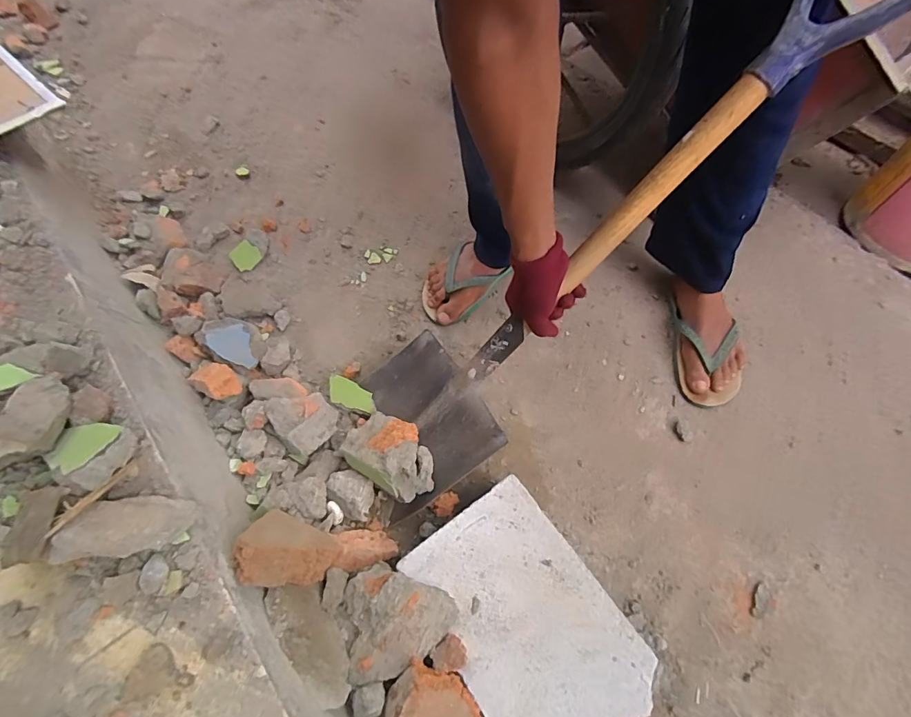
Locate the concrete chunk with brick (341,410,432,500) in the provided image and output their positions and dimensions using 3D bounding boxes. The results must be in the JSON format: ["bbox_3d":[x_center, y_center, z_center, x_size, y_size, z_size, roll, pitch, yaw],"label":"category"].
[{"bbox_3d":[-0.093,0.133,0.644,0.139,0.074,0.098,30,67,16],"label":"concrete chunk with brick"}]

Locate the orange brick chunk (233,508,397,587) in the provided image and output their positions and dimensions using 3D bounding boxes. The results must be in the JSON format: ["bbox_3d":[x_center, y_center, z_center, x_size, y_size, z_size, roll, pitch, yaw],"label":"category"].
[{"bbox_3d":[-0.173,0.236,0.564,0.058,0.226,0.087,-25,59,29],"label":"orange brick chunk"}]

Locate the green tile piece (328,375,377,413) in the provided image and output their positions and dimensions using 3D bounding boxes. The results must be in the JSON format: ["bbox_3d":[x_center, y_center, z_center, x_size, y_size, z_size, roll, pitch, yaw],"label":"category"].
[{"bbox_3d":[-0.164,0.057,0.703,0.079,0.007,0.041,22,74,-11],"label":"green tile piece"}]

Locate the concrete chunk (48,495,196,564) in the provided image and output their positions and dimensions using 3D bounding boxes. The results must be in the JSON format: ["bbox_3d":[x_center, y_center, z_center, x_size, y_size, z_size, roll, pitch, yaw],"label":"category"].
[{"bbox_3d":[-0.341,0.171,0.457,0.118,0.027,0.057,-5,61,-25],"label":"concrete chunk"}]

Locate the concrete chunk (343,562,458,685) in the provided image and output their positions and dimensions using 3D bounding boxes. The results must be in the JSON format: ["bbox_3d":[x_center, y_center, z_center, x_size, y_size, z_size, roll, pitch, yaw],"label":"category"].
[{"bbox_3d":[-0.065,0.303,0.521,0.125,0.035,0.116,0,63,0],"label":"concrete chunk"}]

